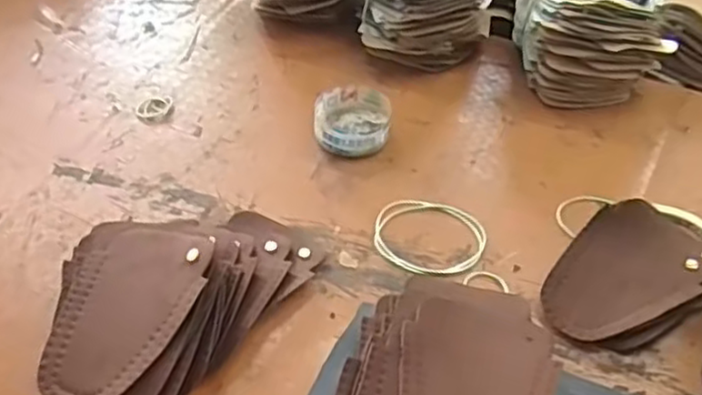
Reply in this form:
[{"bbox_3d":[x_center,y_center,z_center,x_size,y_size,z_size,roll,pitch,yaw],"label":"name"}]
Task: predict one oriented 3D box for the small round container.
[{"bbox_3d":[0.001,-0.063,0.613,0.064,0.025,0.067,1,45,-1],"label":"small round container"}]

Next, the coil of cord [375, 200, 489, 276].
[{"bbox_3d":[0.059,0.028,0.537,0.081,0.004,0.070,12,46,11],"label":"coil of cord"}]

